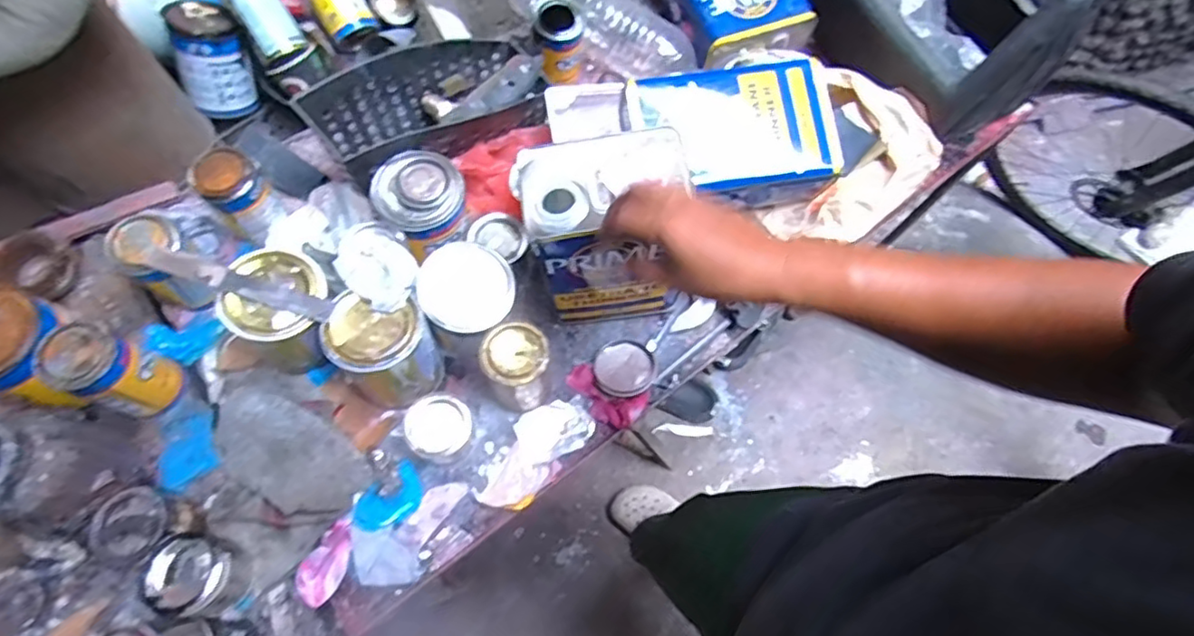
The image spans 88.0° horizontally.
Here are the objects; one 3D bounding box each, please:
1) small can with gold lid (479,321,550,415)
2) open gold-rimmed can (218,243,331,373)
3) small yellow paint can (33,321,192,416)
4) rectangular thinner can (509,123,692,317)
[{"bbox_3d":[-0.089,0.061,0.722,0.069,0.136,0.065,0,68,0],"label":"small can with gold lid"},{"bbox_3d":[-0.346,-0.005,0.703,0.095,0.123,0.097,0,68,0],"label":"open gold-rimmed can"},{"bbox_3d":[-0.510,0.059,0.659,0.067,0.138,0.067,0,68,0],"label":"small yellow paint can"},{"bbox_3d":[0.007,-0.090,0.700,0.157,0.237,0.110,-8,69,-3],"label":"rectangular thinner can"}]

